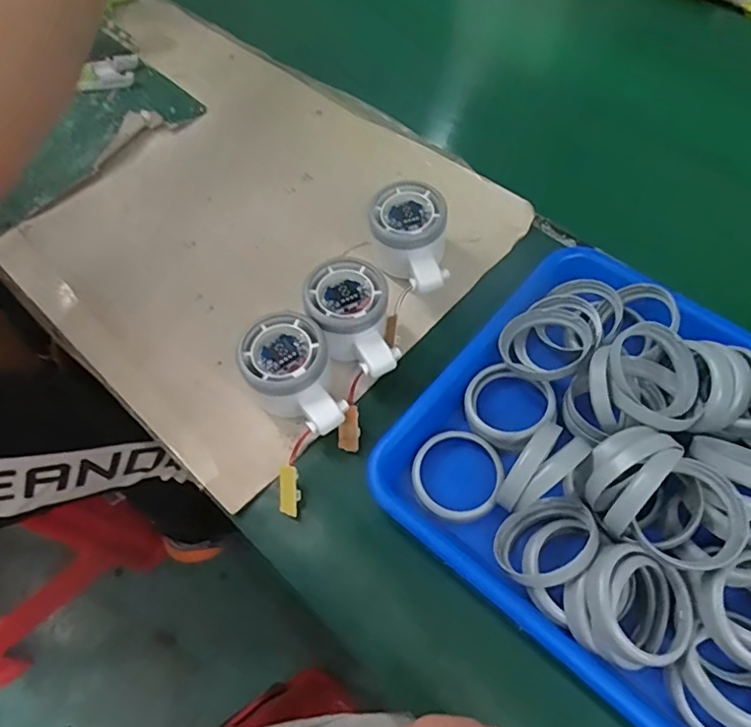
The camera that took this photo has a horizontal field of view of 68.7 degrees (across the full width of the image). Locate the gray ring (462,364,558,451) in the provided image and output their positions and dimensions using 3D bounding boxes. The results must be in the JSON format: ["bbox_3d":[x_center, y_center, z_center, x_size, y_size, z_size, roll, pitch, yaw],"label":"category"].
[{"bbox_3d":[0.086,0.028,0.359,0.055,0.009,0.050,-8,62,15],"label":"gray ring"}]

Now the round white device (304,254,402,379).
[{"bbox_3d":[-0.017,-0.027,0.382,0.053,0.056,0.080,-12,61,-5],"label":"round white device"}]

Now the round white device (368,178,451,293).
[{"bbox_3d":[0.026,-0.092,0.421,0.058,0.052,0.078,2,61,3],"label":"round white device"}]

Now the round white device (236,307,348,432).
[{"bbox_3d":[-0.052,0.012,0.363,0.061,0.053,0.078,-17,61,-7],"label":"round white device"}]

